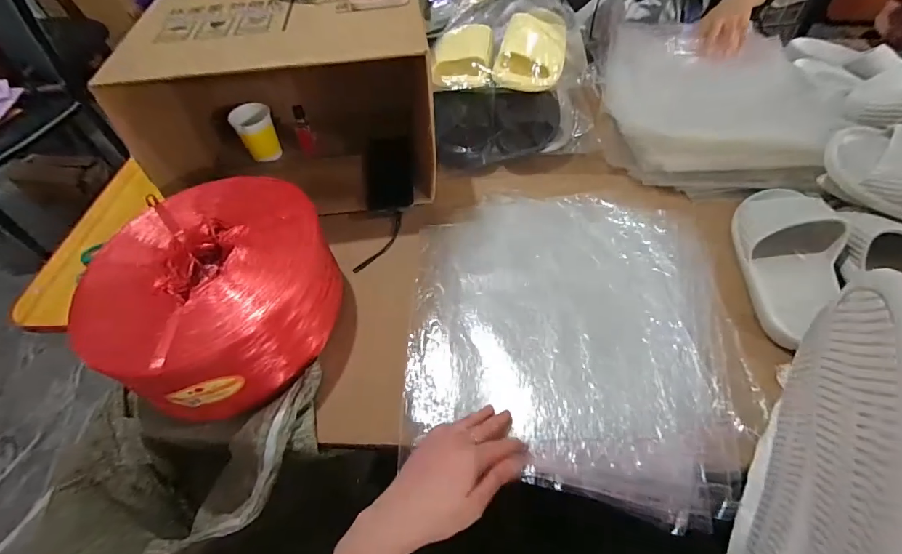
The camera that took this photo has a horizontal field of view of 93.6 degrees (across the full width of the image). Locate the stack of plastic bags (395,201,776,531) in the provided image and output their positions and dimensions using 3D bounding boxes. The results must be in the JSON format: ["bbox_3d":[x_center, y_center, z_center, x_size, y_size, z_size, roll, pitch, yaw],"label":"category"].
[{"bbox_3d":[0.152,0.052,0.552,0.400,0.019,0.444,-1,52,4],"label":"stack of plastic bags"}]

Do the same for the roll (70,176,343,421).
[{"bbox_3d":[-0.283,0.022,0.531,0.246,0.131,0.267,-3,52,3],"label":"roll"}]

